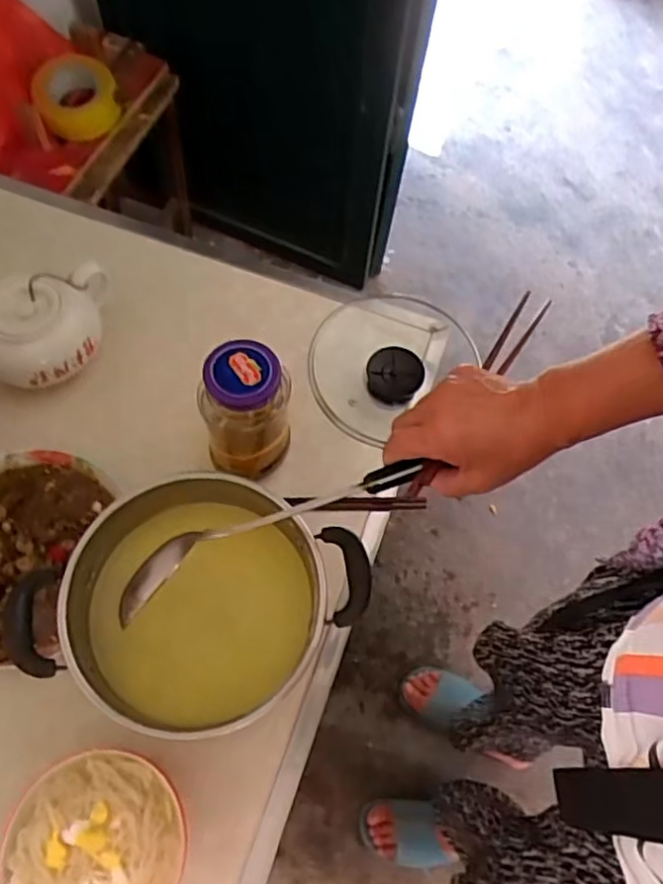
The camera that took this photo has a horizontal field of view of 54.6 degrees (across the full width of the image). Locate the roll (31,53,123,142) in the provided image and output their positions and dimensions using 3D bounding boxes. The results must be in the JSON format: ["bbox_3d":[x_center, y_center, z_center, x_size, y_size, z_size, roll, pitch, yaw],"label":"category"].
[{"bbox_3d":[-0.425,-0.576,1.071,0.128,0.067,0.149,-15,66,-10],"label":"roll"}]

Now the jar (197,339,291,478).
[{"bbox_3d":[-0.091,-0.027,0.674,0.071,0.170,0.074,2,66,-4],"label":"jar"}]

